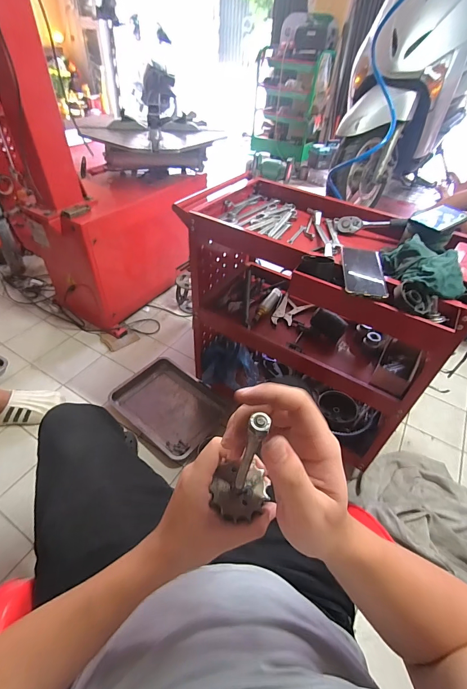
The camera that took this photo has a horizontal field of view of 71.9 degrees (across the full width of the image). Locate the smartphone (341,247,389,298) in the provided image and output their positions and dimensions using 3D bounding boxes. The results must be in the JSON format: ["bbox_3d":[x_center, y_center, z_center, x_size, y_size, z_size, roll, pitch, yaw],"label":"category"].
[{"bbox_3d":[0.257,-0.145,0.638,0.080,0.012,0.161,11,45,5],"label":"smartphone"}]

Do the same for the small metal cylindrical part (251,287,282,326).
[{"bbox_3d":[0.114,-0.132,1.082,0.046,0.037,0.170,22,47,16],"label":"small metal cylindrical part"}]

